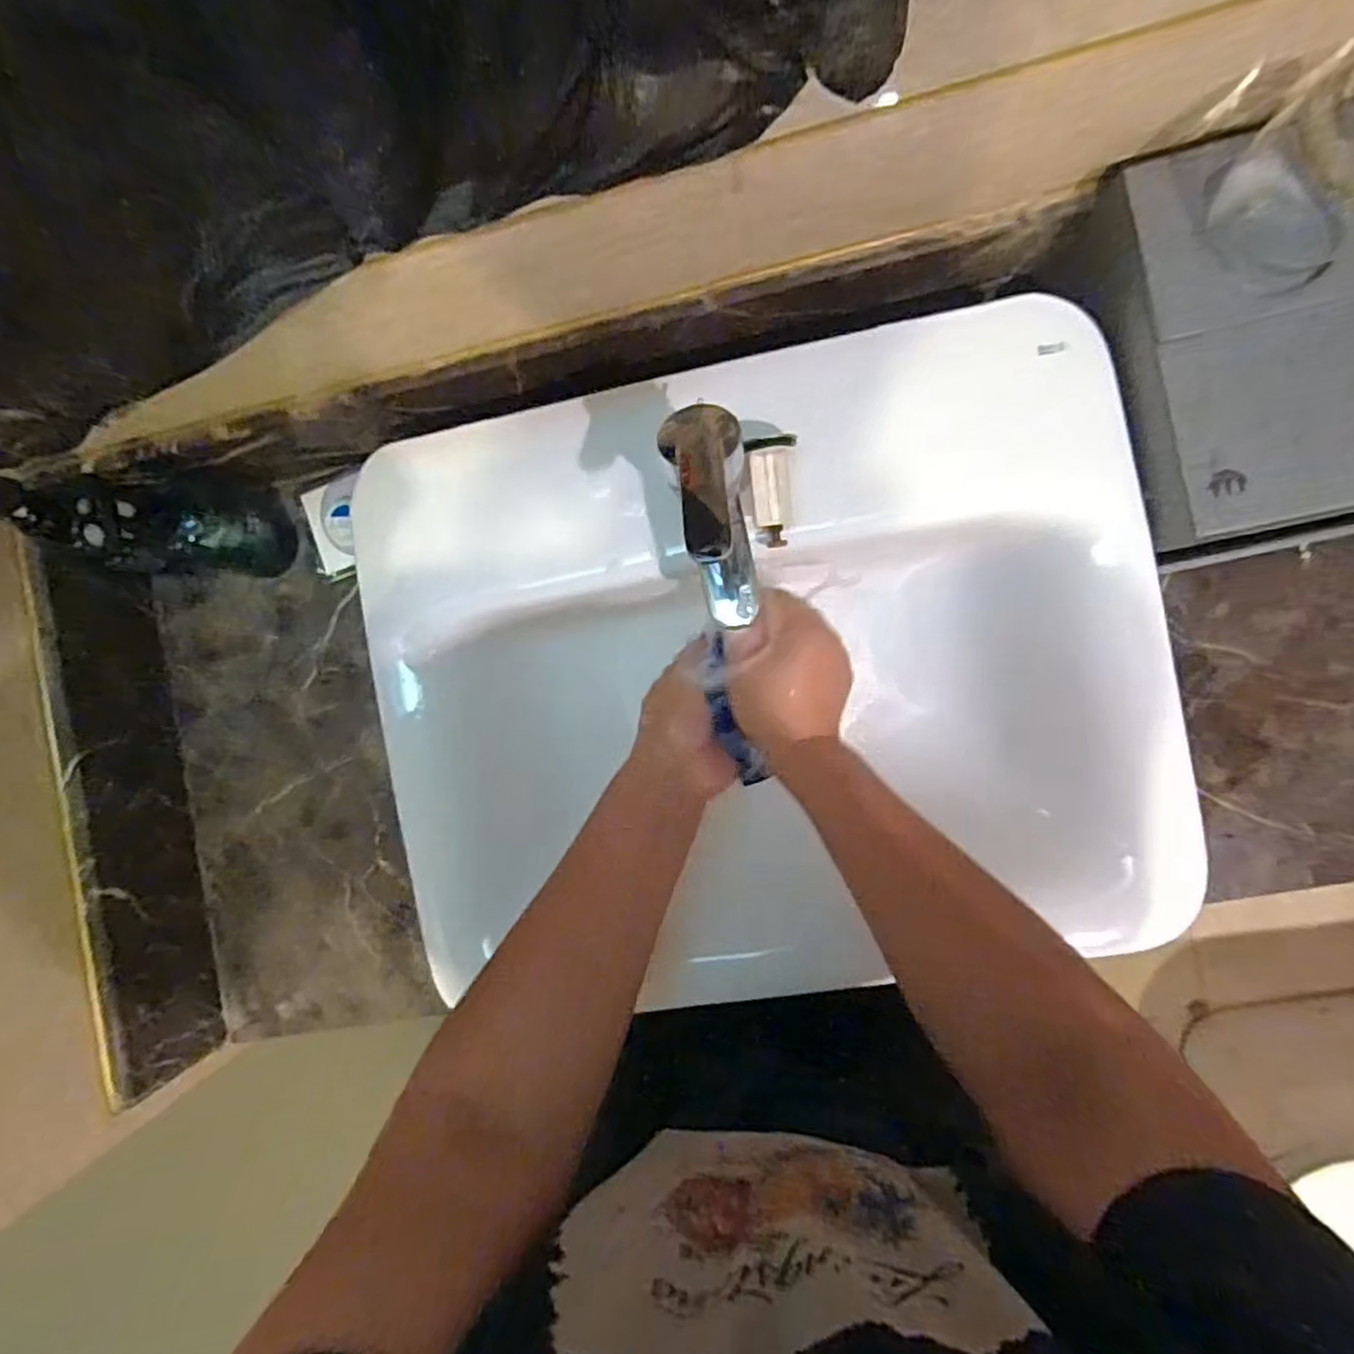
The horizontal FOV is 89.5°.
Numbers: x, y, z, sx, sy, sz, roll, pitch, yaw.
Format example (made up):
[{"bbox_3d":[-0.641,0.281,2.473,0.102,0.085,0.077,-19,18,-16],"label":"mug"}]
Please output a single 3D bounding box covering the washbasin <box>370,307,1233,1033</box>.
[{"bbox_3d":[0.057,-0.006,0.529,0.535,0.133,0.415,-9,91,8],"label":"washbasin"}]

